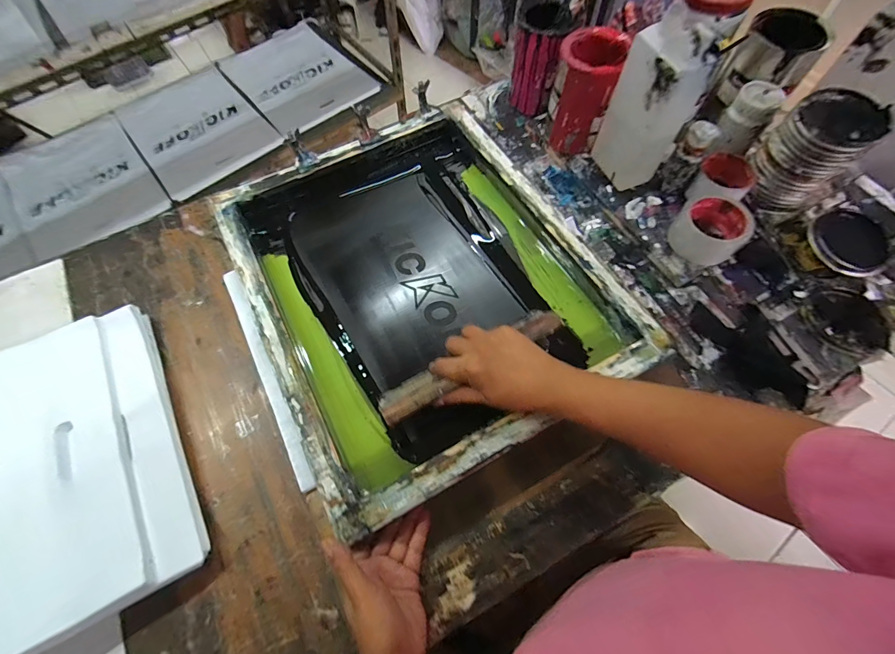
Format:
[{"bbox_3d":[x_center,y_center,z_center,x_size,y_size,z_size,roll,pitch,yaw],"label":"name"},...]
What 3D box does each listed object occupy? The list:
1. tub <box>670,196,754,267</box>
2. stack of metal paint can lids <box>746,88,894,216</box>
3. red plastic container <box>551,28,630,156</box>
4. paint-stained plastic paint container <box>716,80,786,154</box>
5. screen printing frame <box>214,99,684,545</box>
[{"bbox_3d":[0.388,-0.145,0.570,0.084,0.062,0.093,-39,69,-15],"label":"tub"},{"bbox_3d":[0.511,-0.248,0.550,0.101,0.130,0.104,-32,68,-12],"label":"stack of metal paint can lids"},{"bbox_3d":[0.218,-0.380,0.632,0.088,0.139,0.106,16,67,10],"label":"red plastic container"},{"bbox_3d":[0.466,-0.326,0.607,0.062,0.077,0.061,36,71,17],"label":"paint-stained plastic paint container"},{"bbox_3d":[-0.043,-0.080,0.569,0.444,0.074,0.549,-27,66,-10],"label":"screen printing frame"}]

